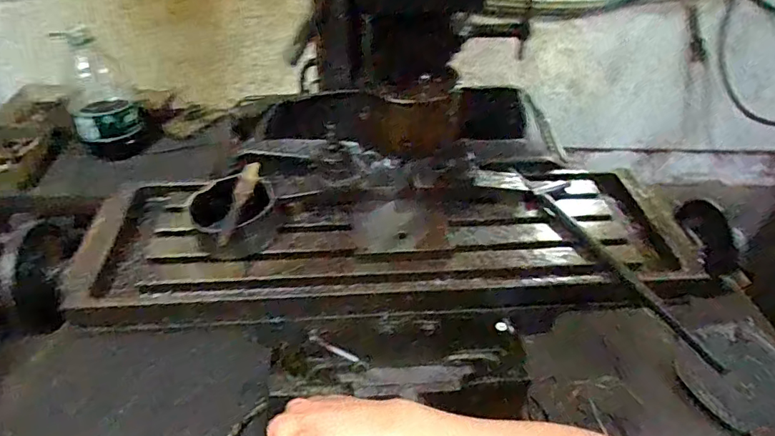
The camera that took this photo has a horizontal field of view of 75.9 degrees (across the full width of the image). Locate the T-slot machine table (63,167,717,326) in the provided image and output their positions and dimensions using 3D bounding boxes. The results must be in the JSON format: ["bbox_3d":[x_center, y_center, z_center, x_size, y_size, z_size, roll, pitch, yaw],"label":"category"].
[{"bbox_3d":[0.012,0.021,0.690,0.817,0.081,0.256,-3,42,-8],"label":"T-slot machine table"}]

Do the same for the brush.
[{"bbox_3d":[-0.185,-0.021,0.621,0.027,0.019,0.138,2,42,-2],"label":"brush"}]

